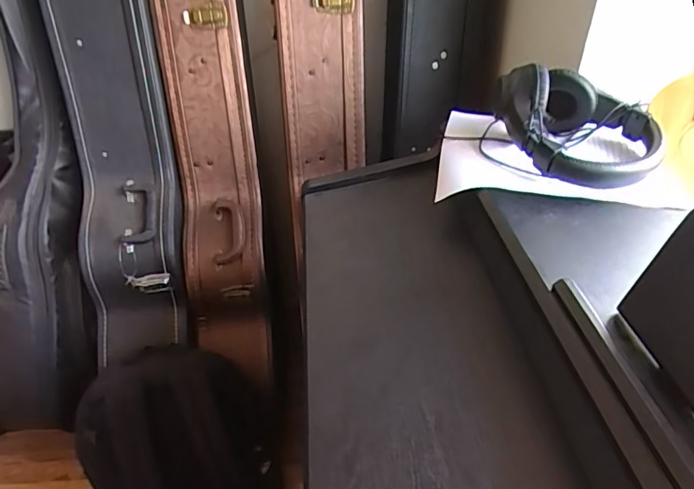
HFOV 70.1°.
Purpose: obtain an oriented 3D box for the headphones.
[{"bbox_3d":[0.271,-0.148,0.584,0.187,0.083,0.159,17,39,23],"label":"headphones"}]

